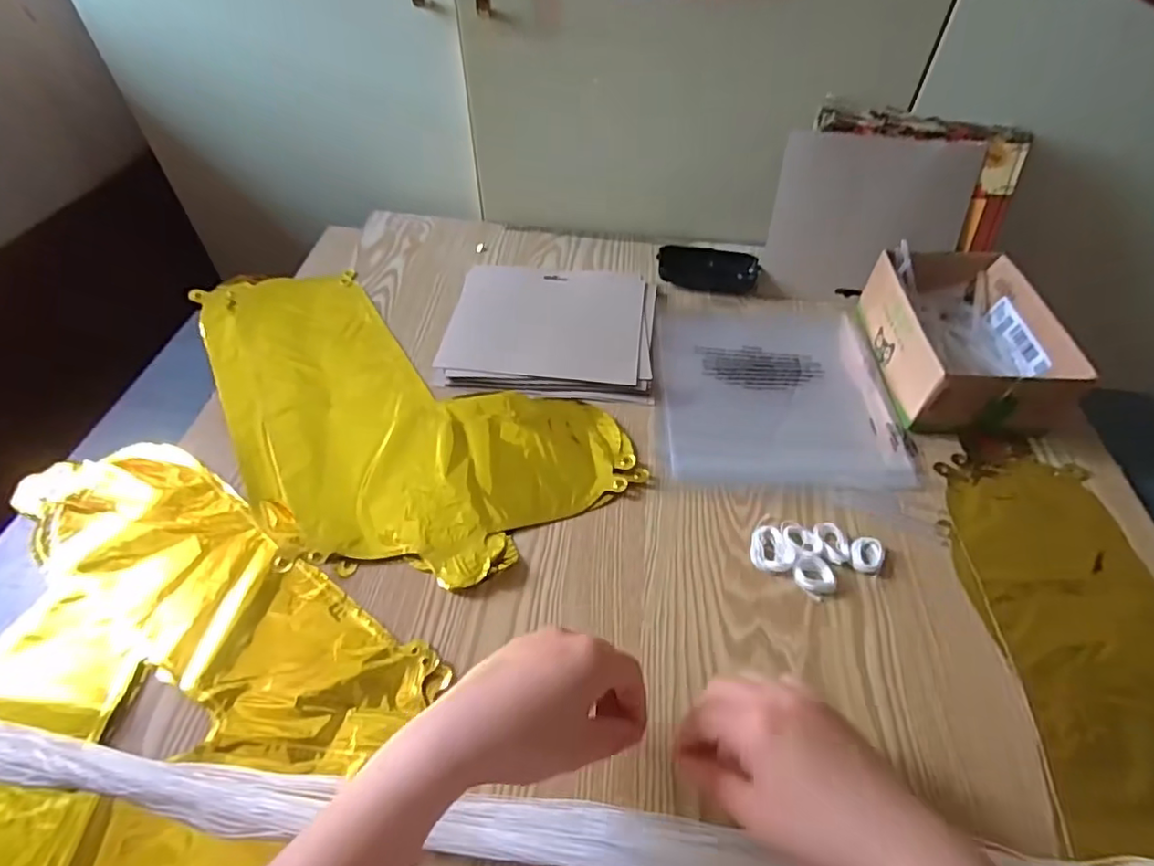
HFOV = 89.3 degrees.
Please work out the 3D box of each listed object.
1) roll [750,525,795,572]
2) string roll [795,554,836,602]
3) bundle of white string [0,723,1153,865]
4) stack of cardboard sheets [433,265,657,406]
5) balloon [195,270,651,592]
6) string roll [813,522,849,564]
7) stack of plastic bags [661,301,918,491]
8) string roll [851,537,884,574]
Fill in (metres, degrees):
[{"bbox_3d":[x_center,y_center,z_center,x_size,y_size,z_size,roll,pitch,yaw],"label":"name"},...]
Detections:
[{"bbox_3d":[0.144,0.085,0.432,0.030,0.008,0.037,9,50,7],"label":"roll"},{"bbox_3d":[0.171,0.103,0.422,0.027,0.007,0.030,-25,54,-21],"label":"string roll"},{"bbox_3d":[0.025,0.219,0.317,0.817,0.020,0.041,6,49,3],"label":"bundle of white string"},{"bbox_3d":[-0.025,-0.109,0.597,0.206,0.011,0.181,6,49,3],"label":"stack of cardboard sheets"},{"bbox_3d":[-0.187,-0.024,0.520,0.440,0.015,0.229,31,55,23],"label":"balloon"},{"bbox_3d":[0.192,0.083,0.440,0.021,0.009,0.032,-12,51,-12],"label":"string roll"},{"bbox_3d":[0.187,-0.048,0.560,0.216,0.008,0.237,3,49,1],"label":"stack of plastic bags"},{"bbox_3d":[0.214,0.091,0.432,0.023,0.009,0.029,22,52,17],"label":"string roll"}]

